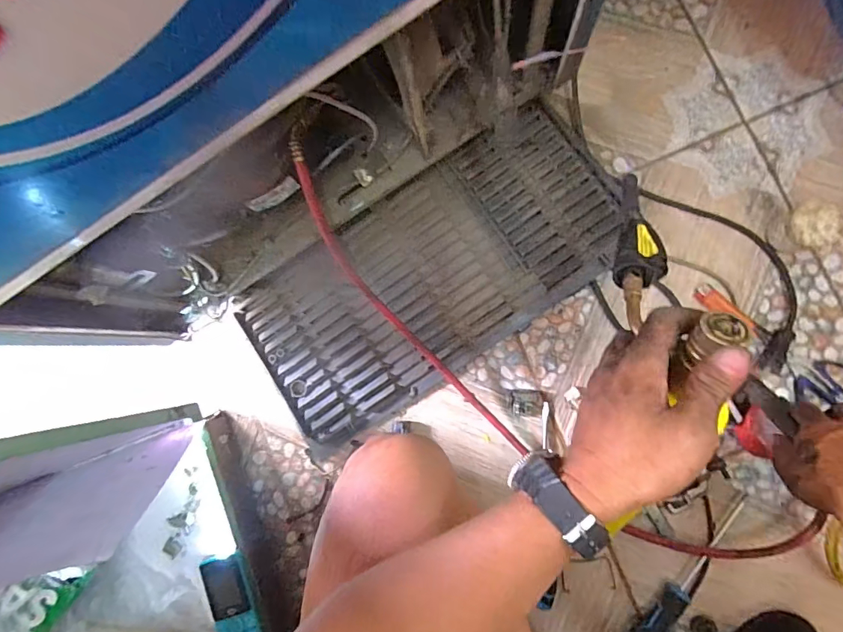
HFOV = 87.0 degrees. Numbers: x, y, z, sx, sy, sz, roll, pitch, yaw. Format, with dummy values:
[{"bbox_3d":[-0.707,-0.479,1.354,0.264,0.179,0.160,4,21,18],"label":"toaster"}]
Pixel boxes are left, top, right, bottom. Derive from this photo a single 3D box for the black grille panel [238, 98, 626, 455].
[{"bbox_3d":[0.011,-0.057,0.630,0.532,0.032,0.257,-34,83,3],"label":"black grille panel"}]

